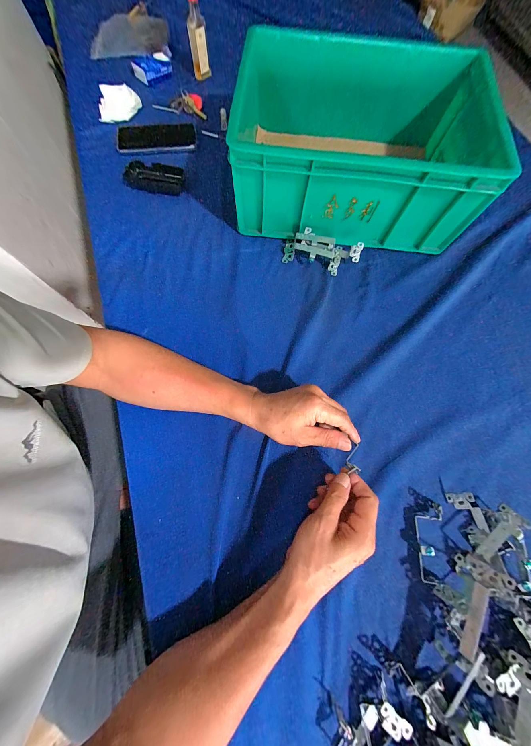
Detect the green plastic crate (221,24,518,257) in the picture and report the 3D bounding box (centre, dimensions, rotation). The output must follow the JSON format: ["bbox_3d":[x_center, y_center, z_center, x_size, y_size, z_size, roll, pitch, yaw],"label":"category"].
[{"bbox_3d":[0.159,-0.403,0.432,0.405,0.143,0.308,3,73,-1],"label":"green plastic crate"}]

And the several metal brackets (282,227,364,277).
[{"bbox_3d":[0.102,-0.225,0.437,0.134,0.030,0.070,4,73,-1],"label":"several metal brackets"}]

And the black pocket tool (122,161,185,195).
[{"bbox_3d":[-0.224,-0.391,0.480,0.114,0.019,0.058,8,73,1],"label":"black pocket tool"}]

